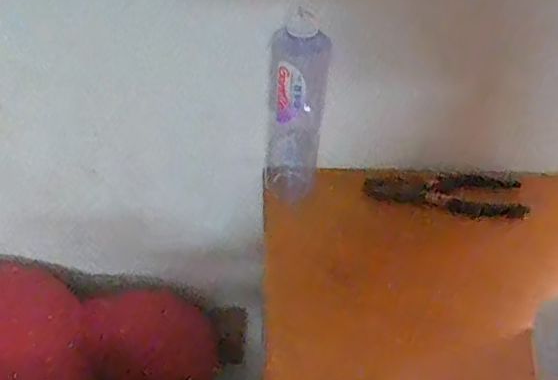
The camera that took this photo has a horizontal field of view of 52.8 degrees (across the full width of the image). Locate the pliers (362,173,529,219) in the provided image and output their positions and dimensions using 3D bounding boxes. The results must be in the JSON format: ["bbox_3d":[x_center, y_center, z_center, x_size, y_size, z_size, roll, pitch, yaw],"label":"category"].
[{"bbox_3d":[0.208,-0.001,0.697,0.194,0.065,0.017,14,47,10],"label":"pliers"}]

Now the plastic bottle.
[{"bbox_3d":[0.016,-0.079,0.639,0.064,0.242,0.069,4,46,1],"label":"plastic bottle"}]

